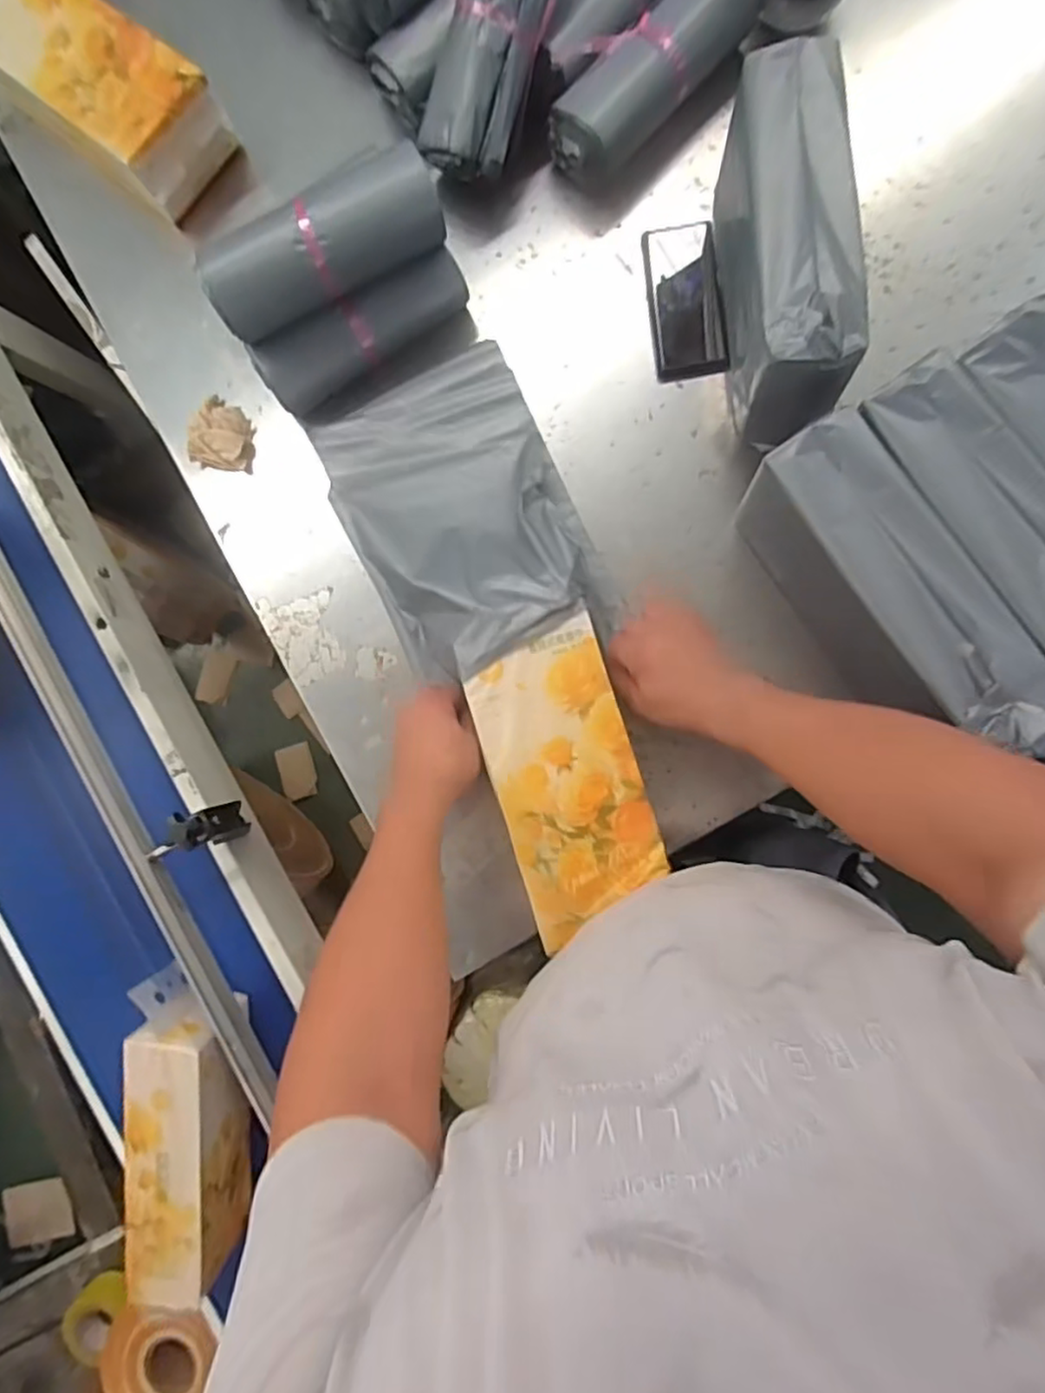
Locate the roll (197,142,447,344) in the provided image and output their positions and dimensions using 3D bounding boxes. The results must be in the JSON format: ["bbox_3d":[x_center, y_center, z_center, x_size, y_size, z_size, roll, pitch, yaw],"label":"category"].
[{"bbox_3d":[-0.196,-0.440,0.648,0.239,0.061,0.074,-31,82,2],"label":"roll"}]

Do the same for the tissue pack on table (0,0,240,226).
[{"bbox_3d":[-0.497,-0.714,0.781,0.331,0.106,0.138,40,90,8],"label":"tissue pack on table"}]

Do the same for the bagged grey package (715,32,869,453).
[{"bbox_3d":[0.251,-0.426,0.643,0.092,0.160,0.309,-2,84,6],"label":"bagged grey package"}]

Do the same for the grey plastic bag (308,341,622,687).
[{"bbox_3d":[-0.068,-0.197,0.677,0.223,0.107,0.343,-25,83,3],"label":"grey plastic bag"}]

